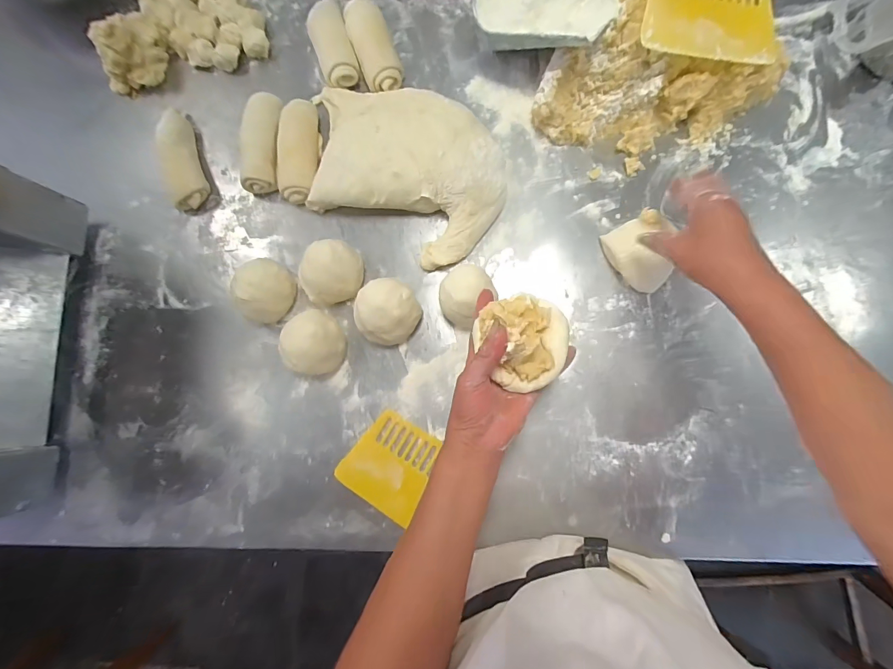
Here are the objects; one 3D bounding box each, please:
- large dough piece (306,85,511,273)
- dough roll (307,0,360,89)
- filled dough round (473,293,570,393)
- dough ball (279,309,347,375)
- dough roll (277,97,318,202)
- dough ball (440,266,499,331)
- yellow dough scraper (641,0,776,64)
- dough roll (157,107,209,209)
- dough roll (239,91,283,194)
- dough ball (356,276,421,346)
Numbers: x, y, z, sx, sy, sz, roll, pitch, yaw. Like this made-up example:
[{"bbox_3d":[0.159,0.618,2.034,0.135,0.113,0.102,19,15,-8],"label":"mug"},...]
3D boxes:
[{"bbox_3d":[-0.069,-0.248,0.538,0.312,0.063,0.223,28,87,9],"label":"large dough piece"},{"bbox_3d":[-0.179,-0.457,0.597,0.057,0.038,0.155,-18,81,3],"label":"dough roll"},{"bbox_3d":[0.075,0.007,0.377,0.085,0.039,0.092,-1,83,6],"label":"filled dough round"},{"bbox_3d":[-0.181,0.011,0.517,0.075,0.069,0.088,16,85,8],"label":"dough ball"},{"bbox_3d":[-0.221,-0.270,0.569,0.056,0.042,0.151,-3,83,6],"label":"dough roll"},{"bbox_3d":[0.025,-0.050,0.506,0.068,0.055,0.076,41,89,9],"label":"dough ball"},{"bbox_3d":[0.325,-0.395,0.463,0.170,0.007,0.110,3,95,-6],"label":"yellow dough scraper"},{"bbox_3d":[-0.412,-0.273,0.592,0.041,0.047,0.159,-17,81,4],"label":"dough roll"},{"bbox_3d":[-0.277,-0.286,0.573,0.053,0.049,0.144,3,83,6],"label":"dough roll"},{"bbox_3d":[-0.079,-0.030,0.513,0.082,0.060,0.077,-1,83,6],"label":"dough ball"}]

